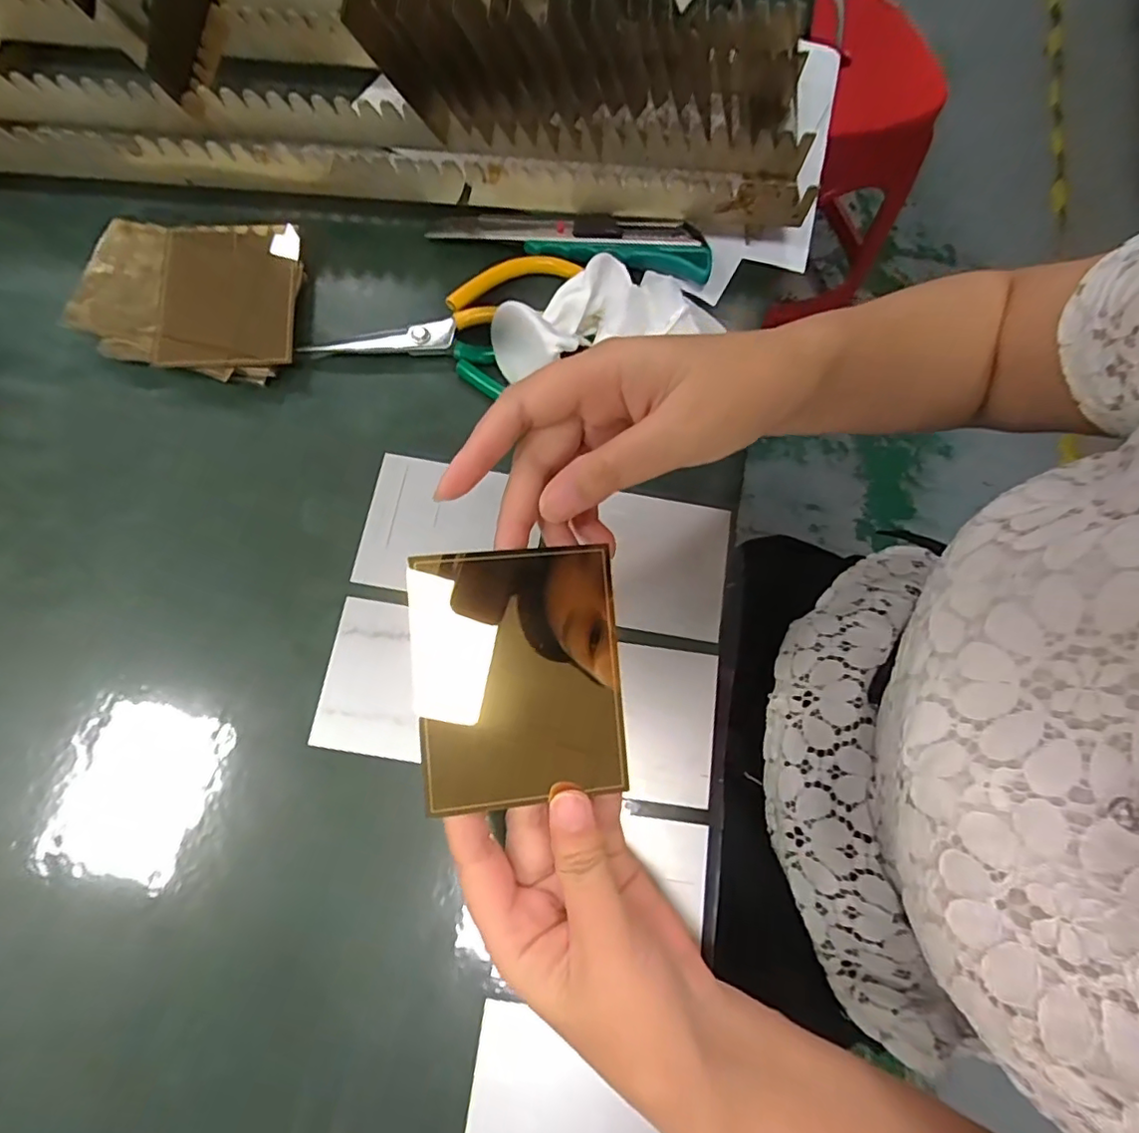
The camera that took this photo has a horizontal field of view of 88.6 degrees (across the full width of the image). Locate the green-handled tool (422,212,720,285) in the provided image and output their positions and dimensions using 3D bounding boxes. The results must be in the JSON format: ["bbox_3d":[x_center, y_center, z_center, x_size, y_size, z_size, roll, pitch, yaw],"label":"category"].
[{"bbox_3d":[0.004,-0.217,0.383,0.177,0.015,0.034,10,75,0],"label":"green-handled tool"}]

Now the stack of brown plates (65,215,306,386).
[{"bbox_3d":[-0.234,-0.166,0.358,0.131,0.014,0.107,-1,75,-3],"label":"stack of brown plates"}]

